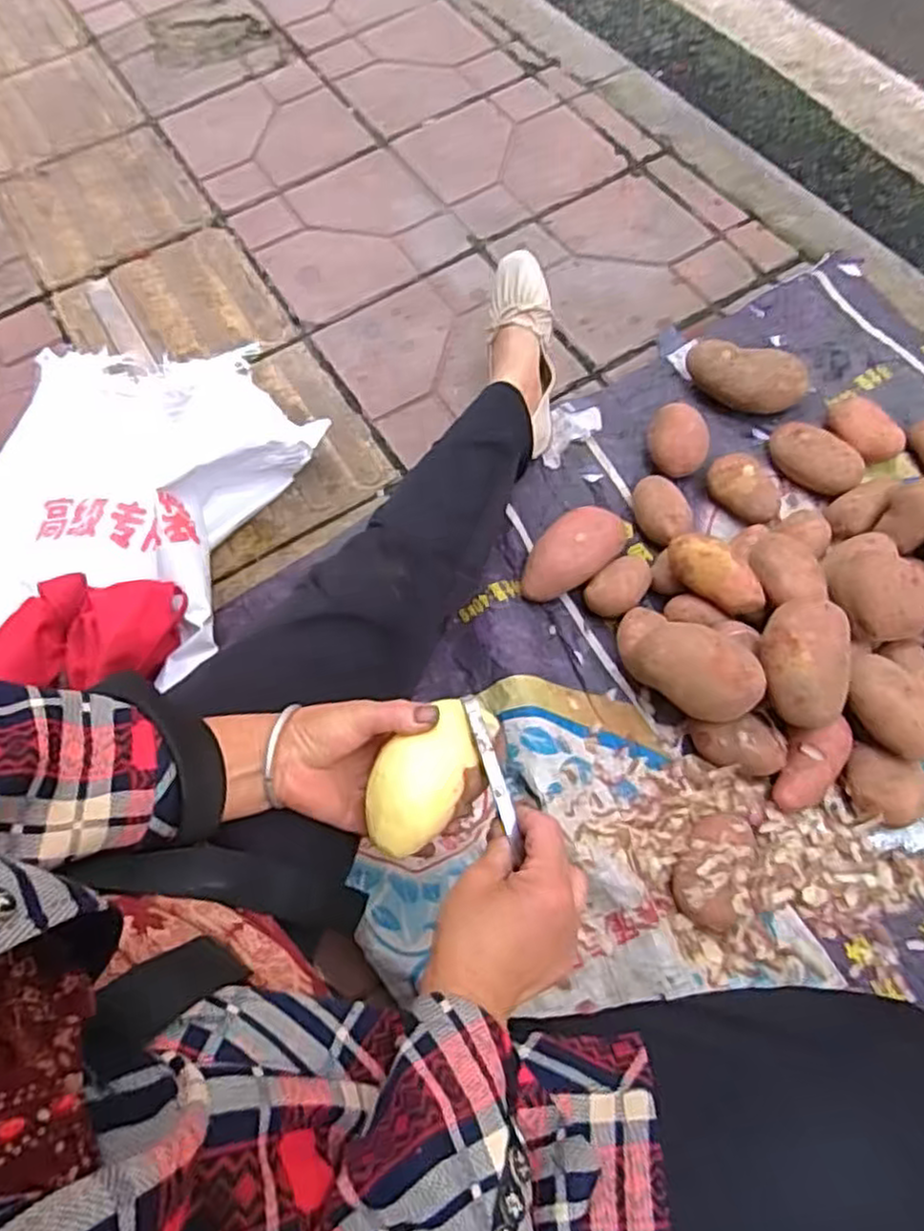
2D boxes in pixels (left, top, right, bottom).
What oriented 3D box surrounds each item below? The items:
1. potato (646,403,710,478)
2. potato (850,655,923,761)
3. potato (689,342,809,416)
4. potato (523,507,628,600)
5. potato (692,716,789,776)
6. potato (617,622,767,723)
[{"bbox_3d":[0.270,-0.218,0.924,0.066,0.055,0.090,-9,67,2],"label":"potato"},{"bbox_3d":[0.422,0.095,0.732,0.062,0.060,0.104,-37,69,-9],"label":"potato"},{"bbox_3d":[0.363,-0.303,0.950,0.149,0.065,0.074,20,71,14],"label":"potato"},{"bbox_3d":[0.128,-0.071,0.870,0.137,0.056,0.079,-43,70,-11],"label":"potato"},{"bbox_3d":[0.288,0.134,0.770,0.095,0.044,0.056,10,69,10],"label":"potato"},{"bbox_3d":[0.234,0.055,0.757,0.143,0.071,0.077,27,73,16],"label":"potato"}]

